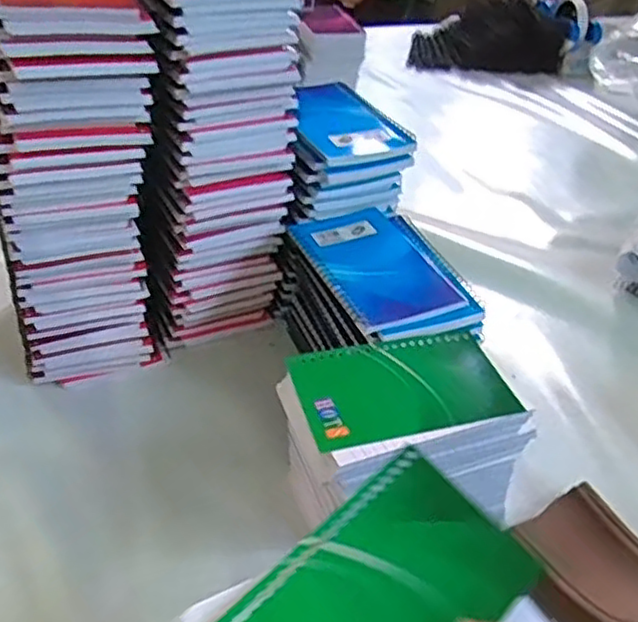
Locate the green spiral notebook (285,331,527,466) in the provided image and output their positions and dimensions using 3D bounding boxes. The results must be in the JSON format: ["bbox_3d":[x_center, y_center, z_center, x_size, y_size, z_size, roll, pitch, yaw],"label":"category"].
[{"bbox_3d":[0.052,0.046,0.420,0.126,0.006,0.084,-9,40,-18],"label":"green spiral notebook"}]

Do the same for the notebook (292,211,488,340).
[{"bbox_3d":[0.049,-0.029,0.506,0.098,0.017,0.142,-11,40,-20],"label":"notebook"}]

